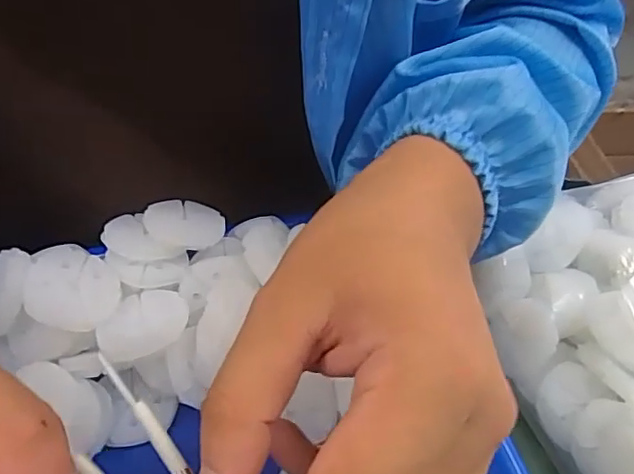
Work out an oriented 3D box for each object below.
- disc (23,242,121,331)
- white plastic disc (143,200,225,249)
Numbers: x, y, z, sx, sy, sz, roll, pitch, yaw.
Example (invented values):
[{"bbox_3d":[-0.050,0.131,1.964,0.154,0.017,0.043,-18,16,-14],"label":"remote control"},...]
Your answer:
[{"bbox_3d":[-0.107,0.024,0.249,0.041,0.013,0.036,41,52,1],"label":"disc"},{"bbox_3d":[-0.064,-0.008,0.277,0.035,0.006,0.033,2,47,-2],"label":"white plastic disc"}]

